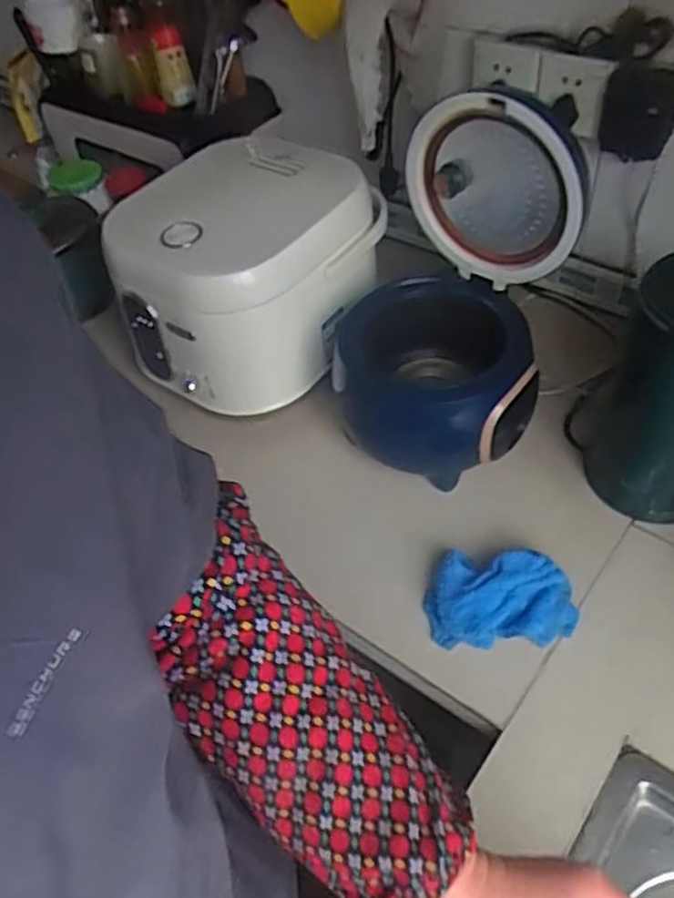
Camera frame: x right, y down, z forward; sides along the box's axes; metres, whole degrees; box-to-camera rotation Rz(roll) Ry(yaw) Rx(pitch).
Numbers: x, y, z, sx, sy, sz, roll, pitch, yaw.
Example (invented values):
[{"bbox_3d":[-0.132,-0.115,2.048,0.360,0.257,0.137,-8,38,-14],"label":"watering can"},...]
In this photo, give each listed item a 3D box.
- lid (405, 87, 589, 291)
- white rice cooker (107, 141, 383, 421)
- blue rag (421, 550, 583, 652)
[{"bbox_3d":[0.158,-0.263,0.717,0.199,0.186,0.045,29,58,28],"label":"lid"},{"bbox_3d":[-0.099,-0.218,0.867,0.248,0.183,0.290,21,55,23],"label":"white rice cooker"},{"bbox_3d":[0.156,0.140,0.677,0.137,0.033,0.084,0,49,7],"label":"blue rag"}]

